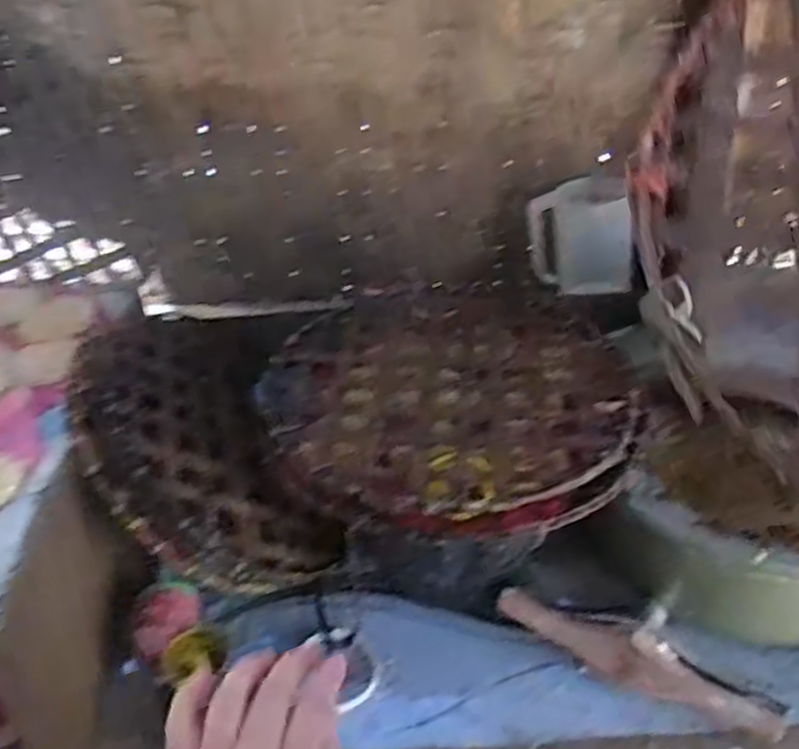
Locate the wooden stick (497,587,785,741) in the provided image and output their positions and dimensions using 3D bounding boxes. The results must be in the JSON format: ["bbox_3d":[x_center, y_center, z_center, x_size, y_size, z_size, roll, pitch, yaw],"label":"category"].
[{"bbox_3d":[0.221,0.273,0.736,0.272,0.046,0.033,15,38,24],"label":"wooden stick"}]

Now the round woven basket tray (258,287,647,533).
[{"bbox_3d":[0.051,0.017,0.792,0.362,0.047,0.359,-2,35,1],"label":"round woven basket tray"}]

